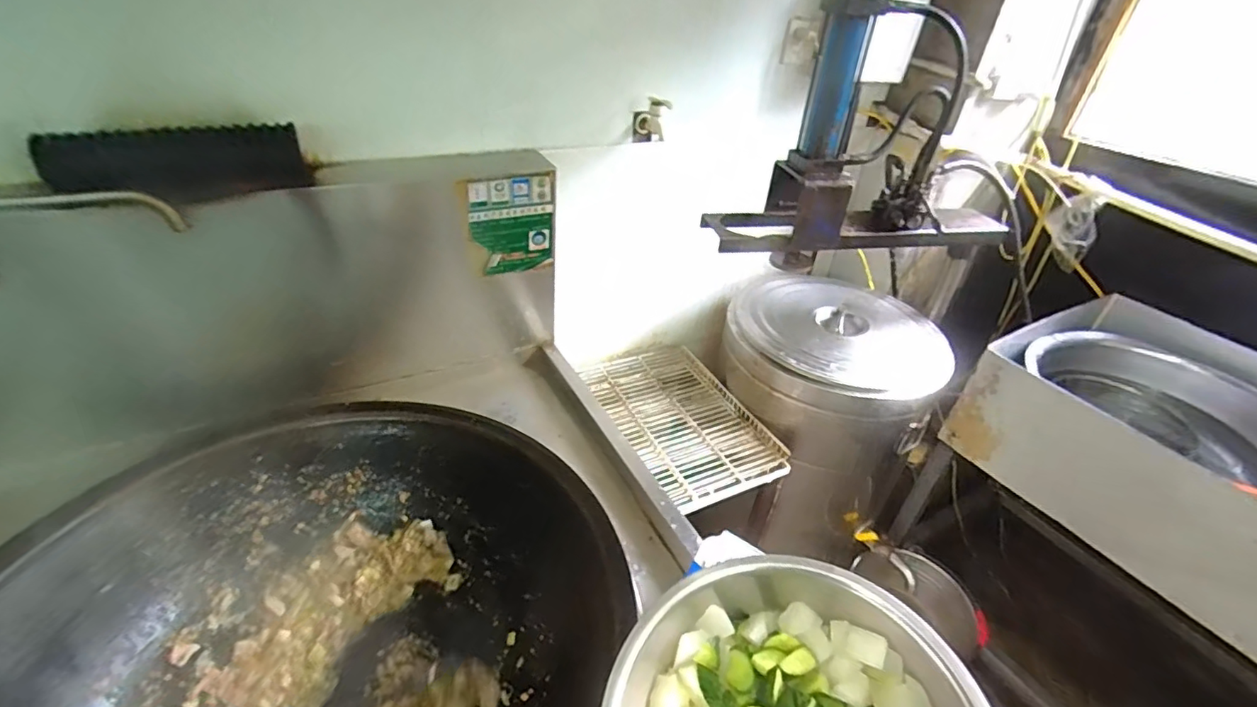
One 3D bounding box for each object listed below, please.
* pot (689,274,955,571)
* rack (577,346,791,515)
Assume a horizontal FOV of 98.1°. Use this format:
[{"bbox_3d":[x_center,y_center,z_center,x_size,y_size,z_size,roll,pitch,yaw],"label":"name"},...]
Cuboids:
[{"bbox_3d":[0.492,0.153,1.496,0.515,0.546,0.538,4,35,-2],"label":"pot"},{"bbox_3d":[0.123,0.150,1.325,0.300,0.028,0.502,-14,40,-25],"label":"rack"}]

